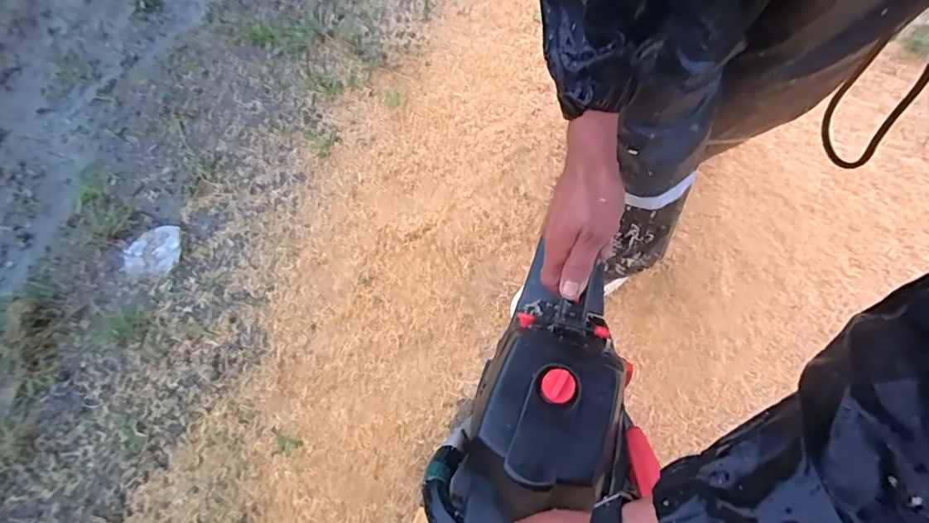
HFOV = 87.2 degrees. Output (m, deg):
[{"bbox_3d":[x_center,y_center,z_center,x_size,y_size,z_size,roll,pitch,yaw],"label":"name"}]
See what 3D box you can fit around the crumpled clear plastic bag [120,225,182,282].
[{"bbox_3d":[-0.734,-0.025,1.156,0.142,0.031,0.136,14,72,8],"label":"crumpled clear plastic bag"}]

